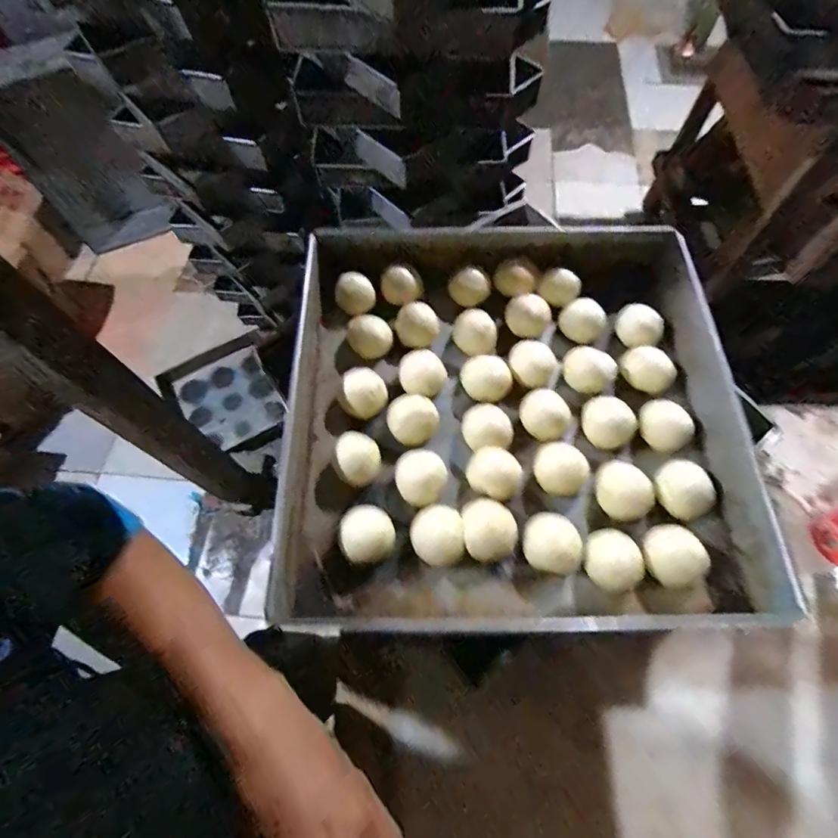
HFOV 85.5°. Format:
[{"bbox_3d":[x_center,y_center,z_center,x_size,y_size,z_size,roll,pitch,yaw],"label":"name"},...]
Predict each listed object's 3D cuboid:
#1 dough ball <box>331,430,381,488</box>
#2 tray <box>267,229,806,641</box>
[{"bbox_3d":[-0.057,0.036,0.427,0.040,0.027,0.048,0,64,1],"label":"dough ball"},{"bbox_3d":[0.081,-0.014,0.458,0.441,0.063,0.420,0,64,1],"label":"tray"}]

